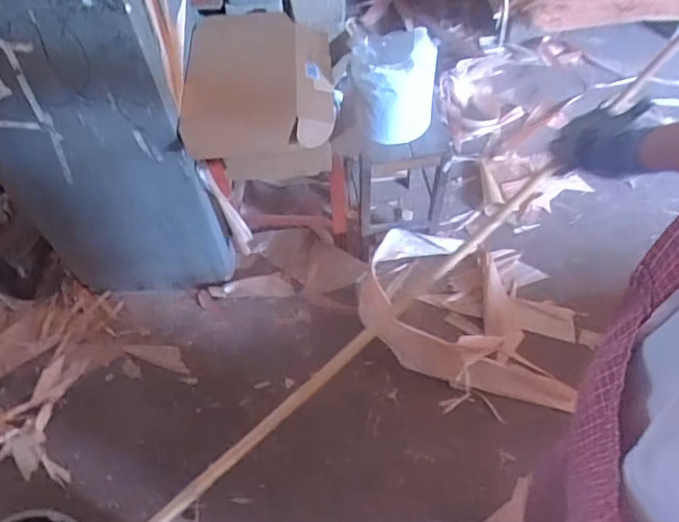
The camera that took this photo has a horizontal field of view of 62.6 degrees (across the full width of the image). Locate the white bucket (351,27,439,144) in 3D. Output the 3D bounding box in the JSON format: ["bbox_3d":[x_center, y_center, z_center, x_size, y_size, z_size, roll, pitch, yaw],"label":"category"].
[{"bbox_3d":[0.134,-0.416,1.377,0.200,0.212,0.226,3,52,4],"label":"white bucket"}]

